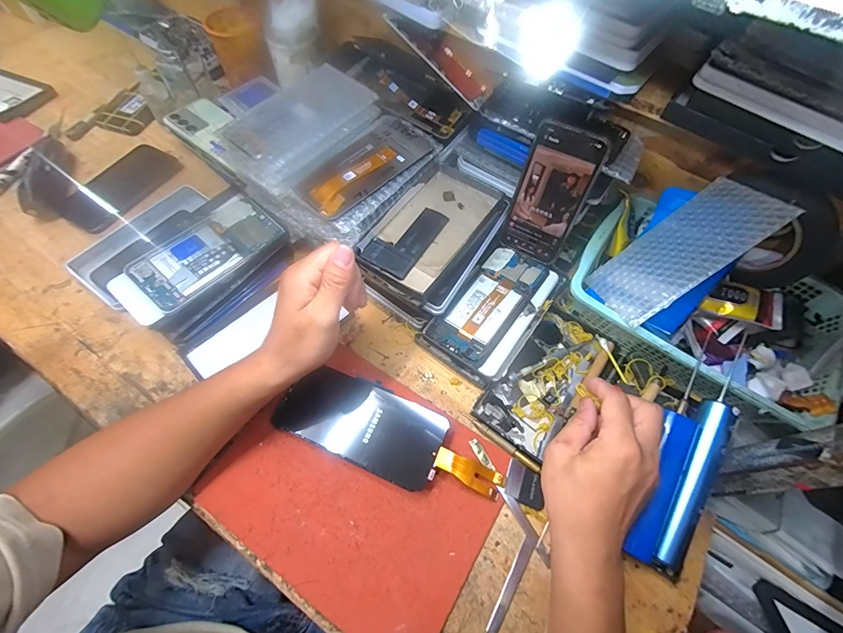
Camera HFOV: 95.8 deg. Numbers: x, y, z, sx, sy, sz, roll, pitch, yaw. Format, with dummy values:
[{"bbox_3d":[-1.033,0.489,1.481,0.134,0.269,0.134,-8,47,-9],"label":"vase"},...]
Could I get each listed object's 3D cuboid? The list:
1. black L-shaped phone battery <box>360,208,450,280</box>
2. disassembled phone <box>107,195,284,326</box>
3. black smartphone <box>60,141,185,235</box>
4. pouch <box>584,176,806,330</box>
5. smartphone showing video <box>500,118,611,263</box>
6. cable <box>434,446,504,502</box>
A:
[{"bbox_3d":[-0.018,-0.091,0.439,0.058,0.006,0.101,30,64,13],"label":"black L-shaped phone battery"},{"bbox_3d":[-0.257,-0.071,0.440,0.081,0.011,0.182,43,66,3],"label":"disassembled phone"},{"bbox_3d":[-0.427,-0.188,0.546,0.088,0.011,0.162,27,64,11],"label":"black smartphone"},{"bbox_3d":[0.265,-0.068,0.393,0.167,0.004,0.089,-41,41,17],"label":"pouch"},{"bbox_3d":[0.146,-0.135,0.436,0.075,0.147,0.005,28,42,15],"label":"smartphone showing video"},{"bbox_3d":[0.048,0.153,0.375,0.072,0.008,0.022,30,63,-4],"label":"cable"}]

